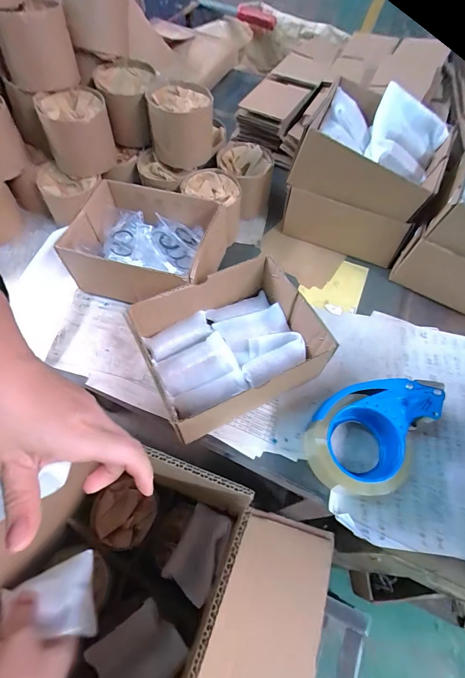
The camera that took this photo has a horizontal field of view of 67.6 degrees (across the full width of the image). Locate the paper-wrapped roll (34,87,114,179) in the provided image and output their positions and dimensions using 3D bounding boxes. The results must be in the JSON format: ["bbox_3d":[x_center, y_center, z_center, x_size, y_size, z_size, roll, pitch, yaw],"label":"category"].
[{"bbox_3d":[-0.228,-0.305,0.519,0.094,0.088,0.084,-12,62,-10],"label":"paper-wrapped roll"}]

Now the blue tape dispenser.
[{"bbox_3d":[0.156,0.101,0.400,0.106,0.063,0.155,38,65,18],"label":"blue tape dispenser"}]

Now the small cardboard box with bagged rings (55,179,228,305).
[{"bbox_3d":[-0.125,-0.128,0.502,0.193,0.097,0.151,14,60,6],"label":"small cardboard box with bagged rings"}]

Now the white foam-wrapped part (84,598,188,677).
[{"bbox_3d":[-0.109,0.362,0.393,0.098,0.019,0.076,-31,67,-19],"label":"white foam-wrapped part"}]

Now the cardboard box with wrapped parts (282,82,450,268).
[{"bbox_3d":[0.203,-0.243,0.536,0.181,0.174,0.159,28,62,13],"label":"cardboard box with wrapped parts"}]

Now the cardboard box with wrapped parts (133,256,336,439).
[{"bbox_3d":[-0.004,0.012,0.429,0.200,0.088,0.158,-24,63,-15],"label":"cardboard box with wrapped parts"}]

